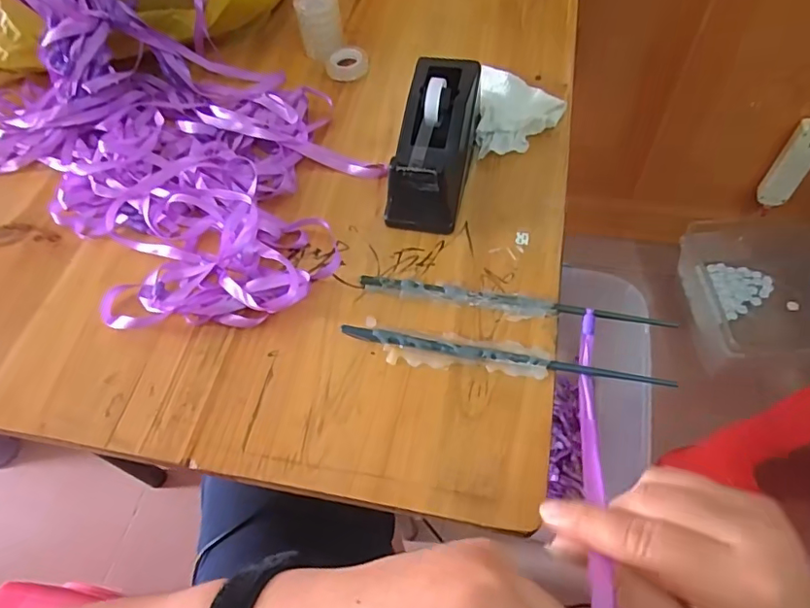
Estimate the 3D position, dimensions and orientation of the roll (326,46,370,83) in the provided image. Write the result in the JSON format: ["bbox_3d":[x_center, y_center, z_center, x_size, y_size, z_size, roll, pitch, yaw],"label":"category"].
[{"bbox_3d":[-0.062,-0.263,0.589,0.047,0.011,0.048,-2,58,3],"label":"roll"}]

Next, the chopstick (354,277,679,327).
[{"bbox_3d":[0.080,-0.001,0.410,0.231,0.008,0.011,9,59,10],"label":"chopstick"}]

